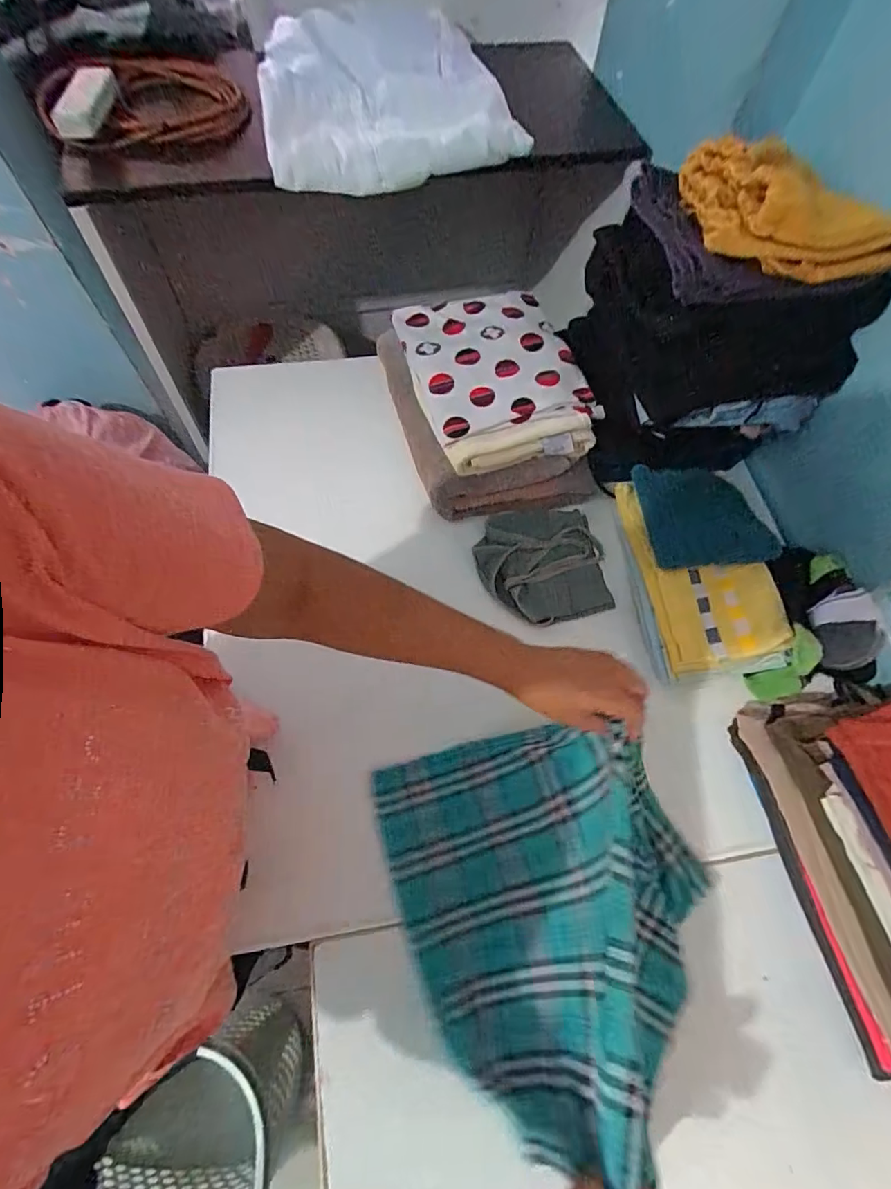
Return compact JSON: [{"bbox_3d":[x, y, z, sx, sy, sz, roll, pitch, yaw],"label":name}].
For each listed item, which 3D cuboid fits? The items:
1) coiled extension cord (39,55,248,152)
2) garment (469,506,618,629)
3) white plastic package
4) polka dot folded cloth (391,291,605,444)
[{"bbox_3d":[-0.363,-0.605,0.630,0.195,0.085,0.158,-4,67,-1],"label":"coiled extension cord"},{"bbox_3d":[0.128,-0.040,0.687,0.166,0.017,0.162,-12,67,-4],"label":"garment"},{"bbox_3d":[-0.066,-0.624,0.644,0.312,0.125,0.197,-11,67,-8],"label":"white plastic package"},{"bbox_3d":[0.065,-0.315,0.689,0.221,0.036,0.218,-16,67,-6],"label":"polka dot folded cloth"}]

